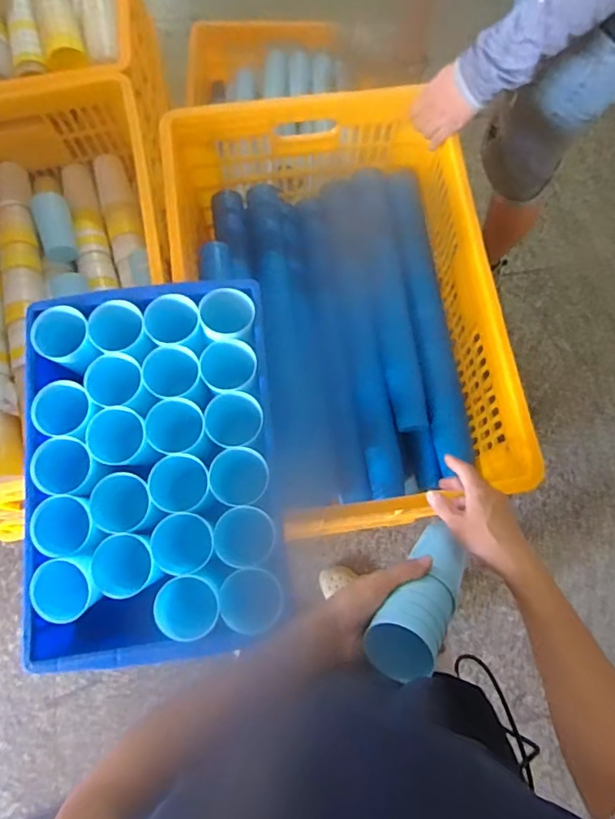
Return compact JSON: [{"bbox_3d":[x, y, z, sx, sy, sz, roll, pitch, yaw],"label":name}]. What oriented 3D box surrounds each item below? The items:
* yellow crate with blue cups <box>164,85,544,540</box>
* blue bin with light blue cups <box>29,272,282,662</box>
[{"bbox_3d":[0.038,-0.163,0.839,0.429,0.240,0.633,-9,76,-2],"label":"yellow crate with blue cups"},{"bbox_3d":[-0.165,0.065,0.599,0.251,0.108,0.389,-4,75,-2],"label":"blue bin with light blue cups"}]

